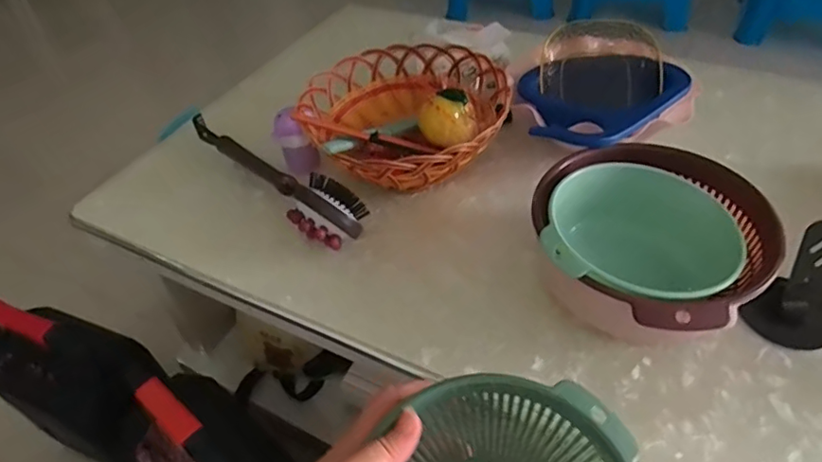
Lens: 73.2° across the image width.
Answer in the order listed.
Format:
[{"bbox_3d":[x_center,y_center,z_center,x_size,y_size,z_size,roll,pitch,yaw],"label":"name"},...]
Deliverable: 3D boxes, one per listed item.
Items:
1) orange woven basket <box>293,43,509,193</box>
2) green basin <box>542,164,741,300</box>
[{"bbox_3d":[-0.005,-0.134,0.675,0.240,0.090,0.240,-3,45,3],"label":"orange woven basket"},{"bbox_3d":[0.201,0.024,0.510,0.151,0.095,0.148,-3,46,3],"label":"green basin"}]

